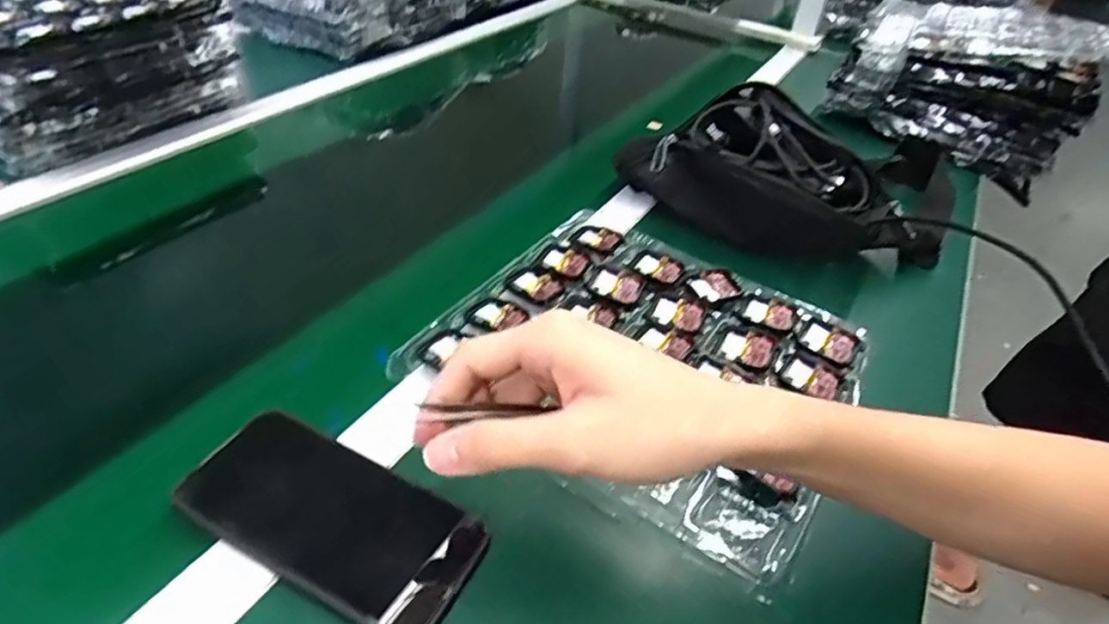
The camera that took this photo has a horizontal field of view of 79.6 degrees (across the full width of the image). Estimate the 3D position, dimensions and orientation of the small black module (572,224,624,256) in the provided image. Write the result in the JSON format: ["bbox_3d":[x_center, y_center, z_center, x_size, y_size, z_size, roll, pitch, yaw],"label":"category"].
[{"bbox_3d":[0.036,-0.063,0.597,0.045,0.011,0.043,17,39,13],"label":"small black module"}]

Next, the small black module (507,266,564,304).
[{"bbox_3d":[-0.014,-0.023,0.530,0.044,0.007,0.038,33,46,30],"label":"small black module"}]

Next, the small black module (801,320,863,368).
[{"bbox_3d":[0.212,0.024,0.511,0.042,0.013,0.038,28,43,25],"label":"small black module"}]

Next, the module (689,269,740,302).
[{"bbox_3d":[0.132,-0.023,0.554,0.041,0.011,0.038,-19,45,-28],"label":"module"}]

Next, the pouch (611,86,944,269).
[{"bbox_3d":[0.214,-0.125,0.613,0.250,0.100,0.140,34,46,31],"label":"pouch"}]

